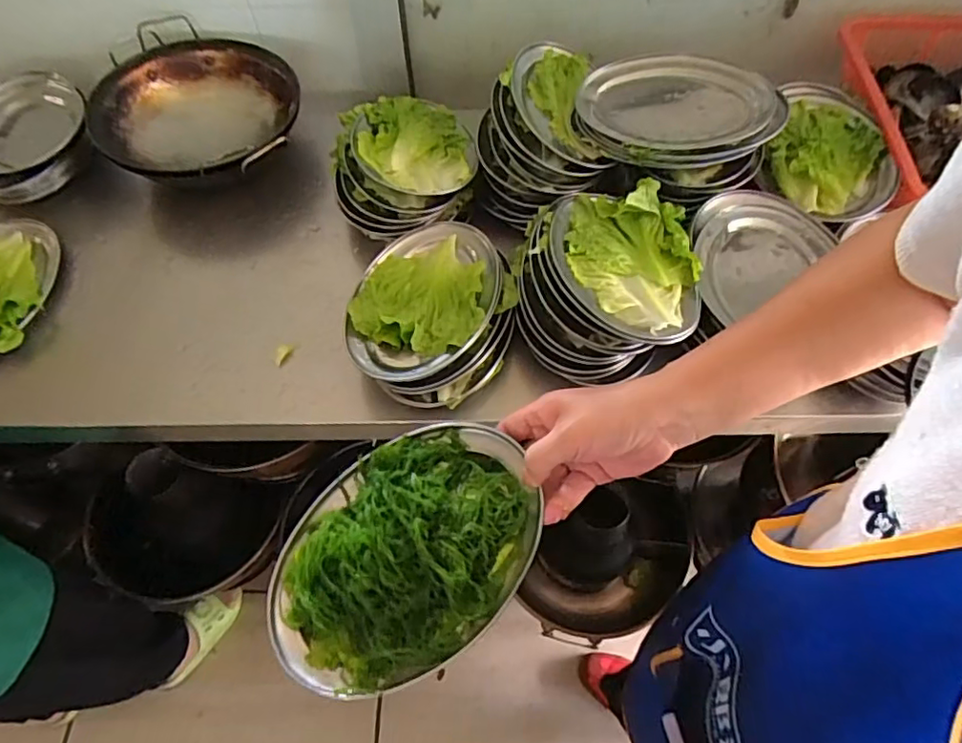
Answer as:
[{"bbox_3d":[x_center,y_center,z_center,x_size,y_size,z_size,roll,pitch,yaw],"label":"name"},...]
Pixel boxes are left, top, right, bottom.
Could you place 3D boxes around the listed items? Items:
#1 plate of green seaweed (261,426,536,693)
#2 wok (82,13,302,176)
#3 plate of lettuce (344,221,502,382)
[{"bbox_3d":[-0.055,0.124,0.419,0.203,0.041,0.144,-29,64,-12],"label":"plate of green seaweed"},{"bbox_3d":[-0.359,-0.336,0.783,0.241,0.077,0.252,1,62,3],"label":"wok"},{"bbox_3d":[-0.059,-0.077,0.640,0.155,0.034,0.214,24,66,15],"label":"plate of lettuce"}]

